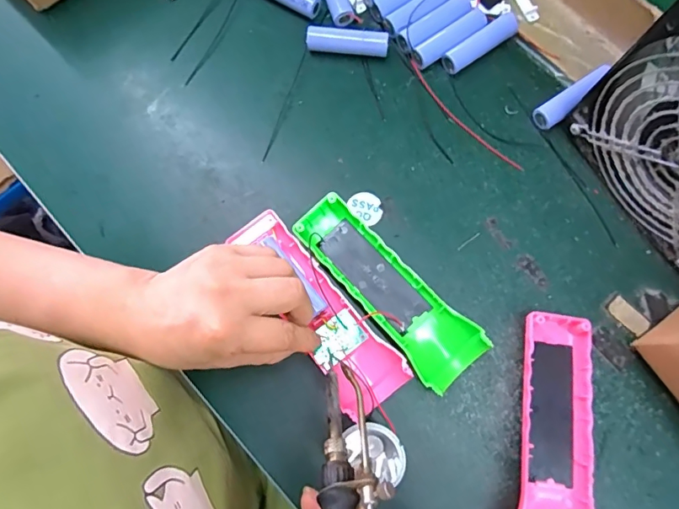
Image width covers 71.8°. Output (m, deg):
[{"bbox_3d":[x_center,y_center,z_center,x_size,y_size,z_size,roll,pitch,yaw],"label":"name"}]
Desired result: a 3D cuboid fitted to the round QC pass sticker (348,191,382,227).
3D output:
[{"bbox_3d":[0.021,-0.036,0.360,0.022,0.004,0.027,-42,80,-7],"label":"round QC pass sticker"}]

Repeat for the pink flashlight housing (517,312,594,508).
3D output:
[{"bbox_3d":[0.140,0.118,0.311,0.049,0.028,0.153,6,78,2],"label":"pink flashlight housing"}]

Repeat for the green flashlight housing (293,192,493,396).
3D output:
[{"bbox_3d":[0.032,0.026,0.334,0.047,0.027,0.154,-44,81,-8],"label":"green flashlight housing"}]

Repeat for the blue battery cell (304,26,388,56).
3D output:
[{"bbox_3d":[0.006,-0.170,0.379,0.065,0.021,0.016,10,78,3],"label":"blue battery cell"}]

